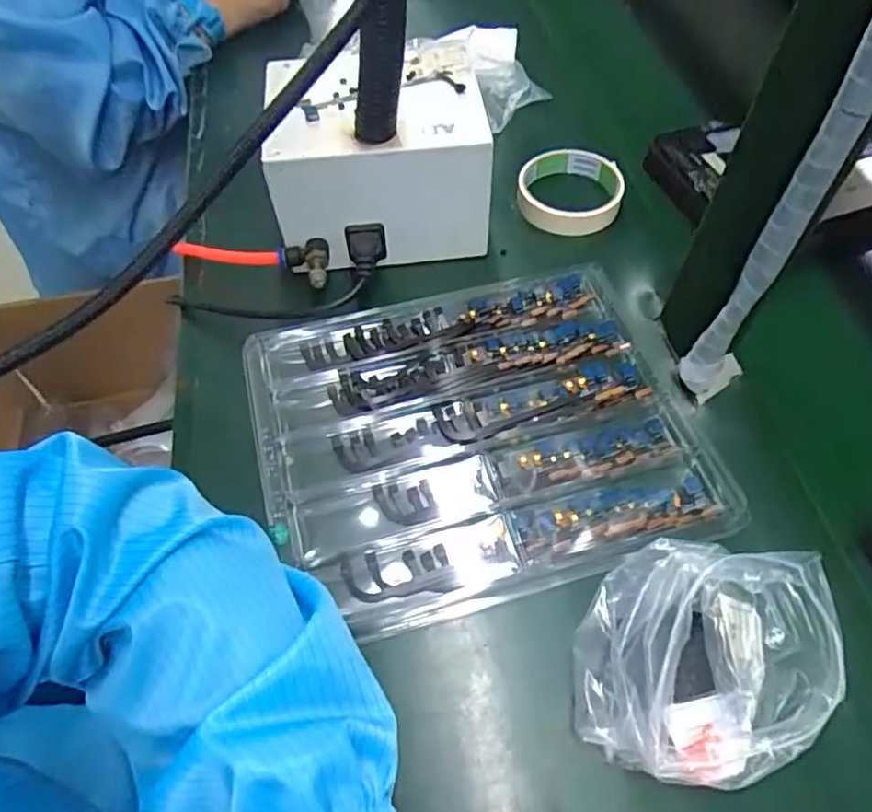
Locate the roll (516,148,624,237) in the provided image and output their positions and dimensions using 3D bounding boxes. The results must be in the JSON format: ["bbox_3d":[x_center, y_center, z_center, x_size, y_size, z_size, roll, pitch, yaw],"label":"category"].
[{"bbox_3d":[0.116,-0.185,0.537,0.084,0.025,0.084,-1,59,2],"label":"roll"}]

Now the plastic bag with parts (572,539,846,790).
[{"bbox_3d":[0.128,0.124,0.305,0.113,0.062,0.107,8,60,9],"label":"plastic bag with parts"}]

